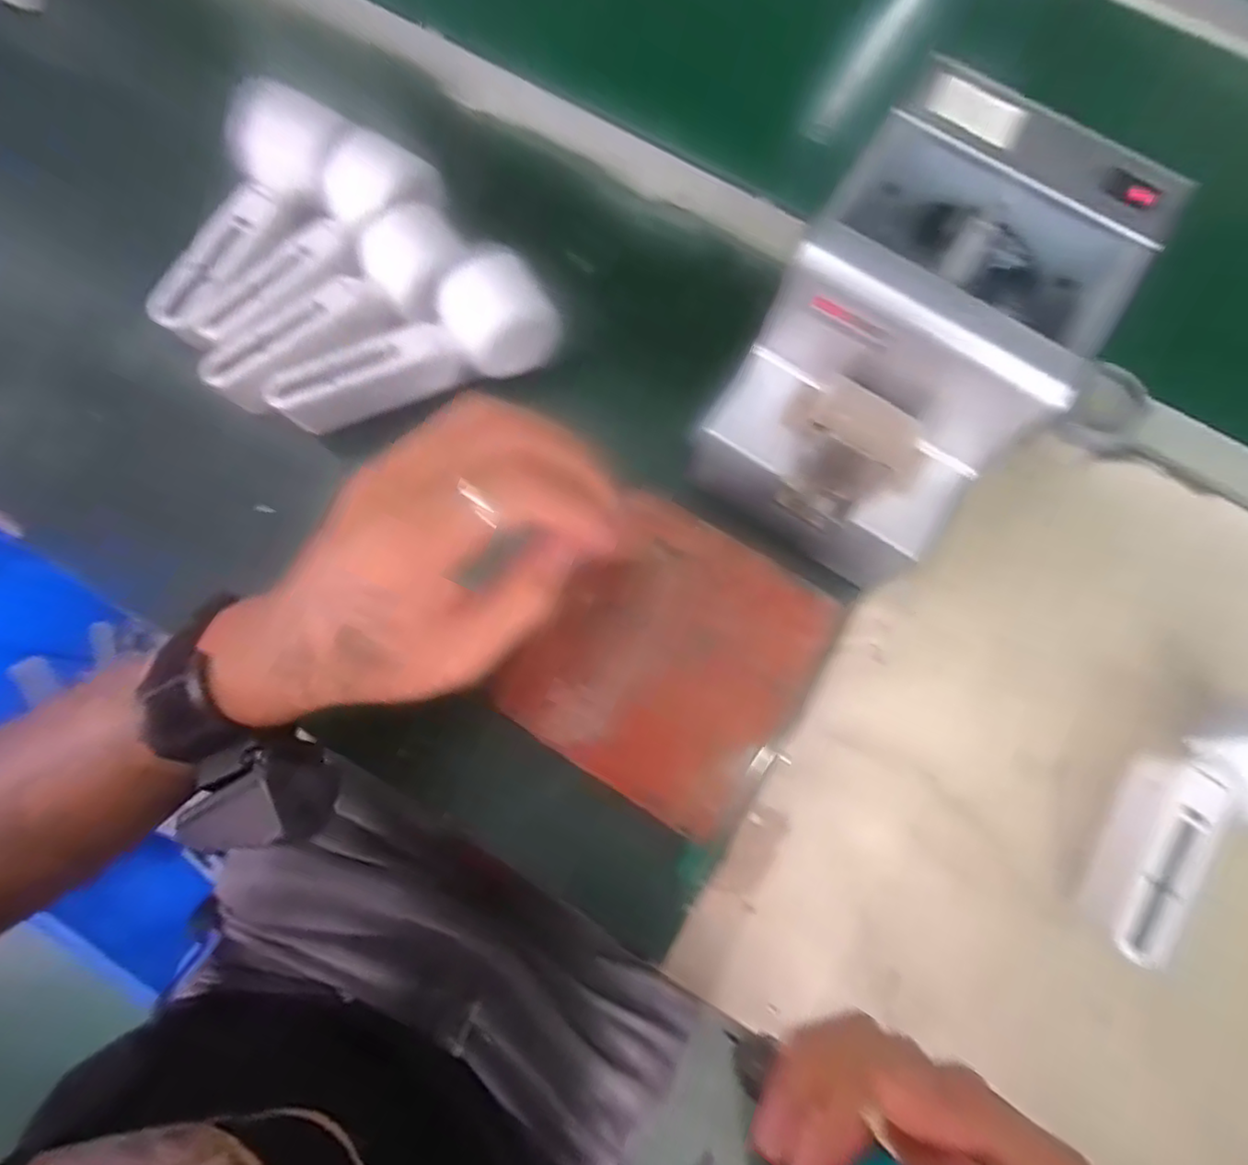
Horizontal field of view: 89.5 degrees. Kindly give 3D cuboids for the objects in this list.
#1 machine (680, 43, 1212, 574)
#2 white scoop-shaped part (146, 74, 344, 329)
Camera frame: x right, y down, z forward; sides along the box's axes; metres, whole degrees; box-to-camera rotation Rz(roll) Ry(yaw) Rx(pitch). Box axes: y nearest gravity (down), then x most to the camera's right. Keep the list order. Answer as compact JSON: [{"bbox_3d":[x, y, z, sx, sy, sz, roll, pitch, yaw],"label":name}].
[{"bbox_3d":[0.134,-0.108,0.320,0.128,0.151,0.169,31,79,6],"label":"machine"},{"bbox_3d":[-0.224,-0.216,0.365,0.056,0.038,0.158,26,79,5],"label":"white scoop-shaped part"}]

